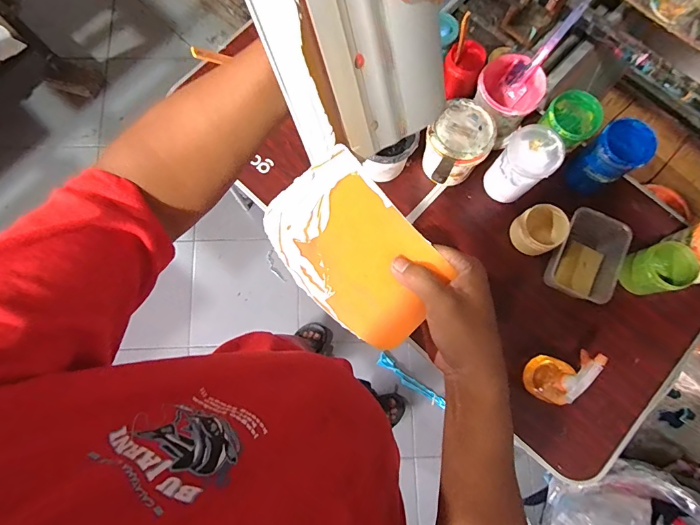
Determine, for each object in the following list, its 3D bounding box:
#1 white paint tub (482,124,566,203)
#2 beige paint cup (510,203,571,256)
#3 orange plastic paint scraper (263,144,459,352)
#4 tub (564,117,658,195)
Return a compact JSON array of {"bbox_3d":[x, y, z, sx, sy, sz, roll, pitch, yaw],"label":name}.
[{"bbox_3d":[0.341,-0.194,0.791,0.101,0.153,0.093,0,78,-1],"label":"white paint tub"},{"bbox_3d":[0.381,-0.064,0.806,0.100,0.072,0.089,-29,80,-6],"label":"beige paint cup"},{"bbox_3d":[0.007,-0.008,0.306,0.095,0.030,0.139,-43,82,-9],"label":"orange plastic paint scraper"},{"bbox_3d":[0.512,-0.206,0.794,0.108,0.127,0.096,-44,82,-9],"label":"tub"}]

